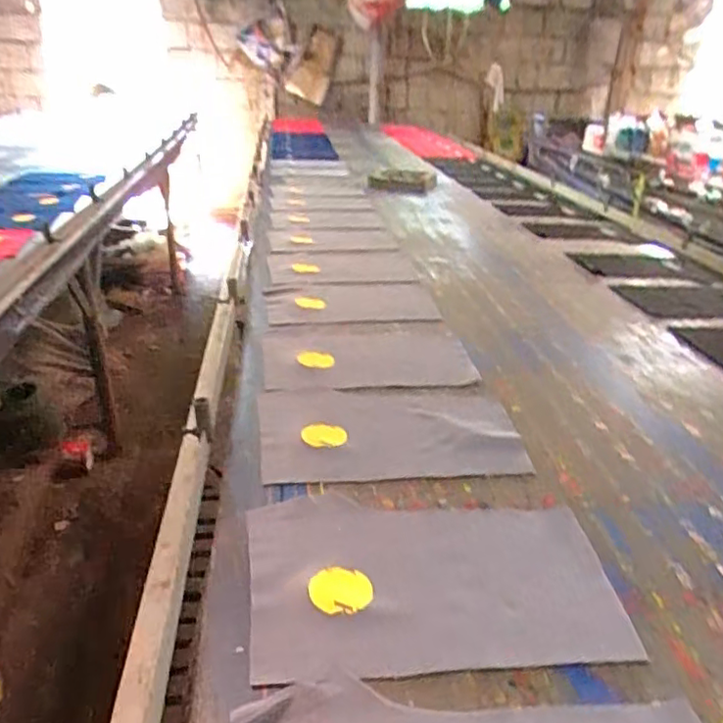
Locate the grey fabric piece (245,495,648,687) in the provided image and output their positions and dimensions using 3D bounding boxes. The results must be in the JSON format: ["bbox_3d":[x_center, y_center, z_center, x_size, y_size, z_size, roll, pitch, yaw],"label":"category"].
[{"bbox_3d":[0.065,0.212,0.623,0.353,0.012,0.226,-1,27,-5],"label":"grey fabric piece"}]

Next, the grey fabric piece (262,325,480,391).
[{"bbox_3d":[0.006,-0.015,1.070,0.351,0.010,0.230,1,27,-2],"label":"grey fabric piece"}]

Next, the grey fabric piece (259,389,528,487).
[{"bbox_3d":[0.036,0.092,0.862,0.355,0.011,0.233,-1,27,-5],"label":"grey fabric piece"}]

